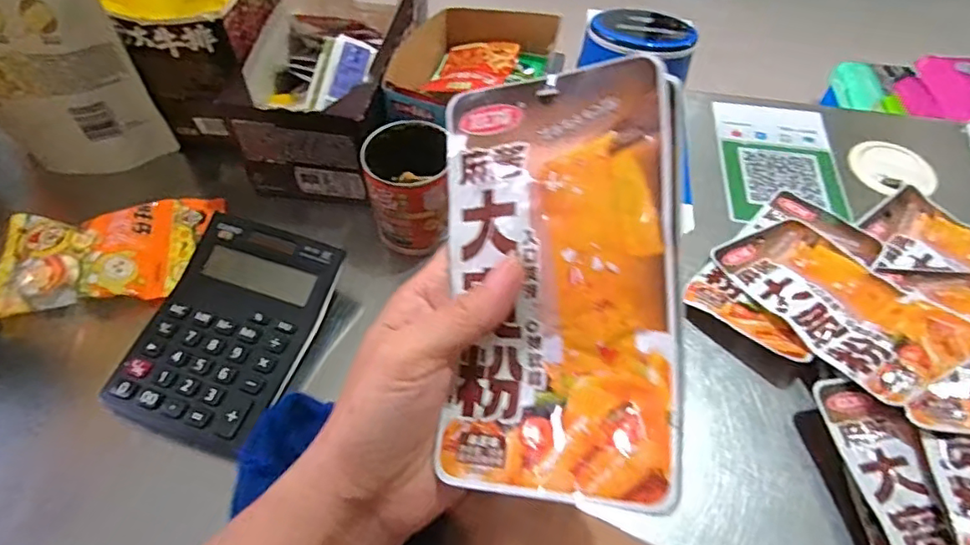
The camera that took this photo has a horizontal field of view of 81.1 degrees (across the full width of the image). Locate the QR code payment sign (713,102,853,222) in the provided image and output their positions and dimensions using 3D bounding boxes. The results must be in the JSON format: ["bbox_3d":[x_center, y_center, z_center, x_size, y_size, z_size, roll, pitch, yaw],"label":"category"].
[{"bbox_3d":[0.251,-0.094,0.483,0.095,0.005,0.144,8,54,4],"label":"QR code payment sign"}]

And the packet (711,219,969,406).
[{"bbox_3d":[0.236,0.016,0.380,0.087,0.011,0.152,-25,45,-13],"label":"packet"}]

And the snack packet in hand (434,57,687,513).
[{"bbox_3d":[0.026,0.002,0.210,0.089,0.011,0.150,-4,84,27],"label":"snack packet in hand"}]

